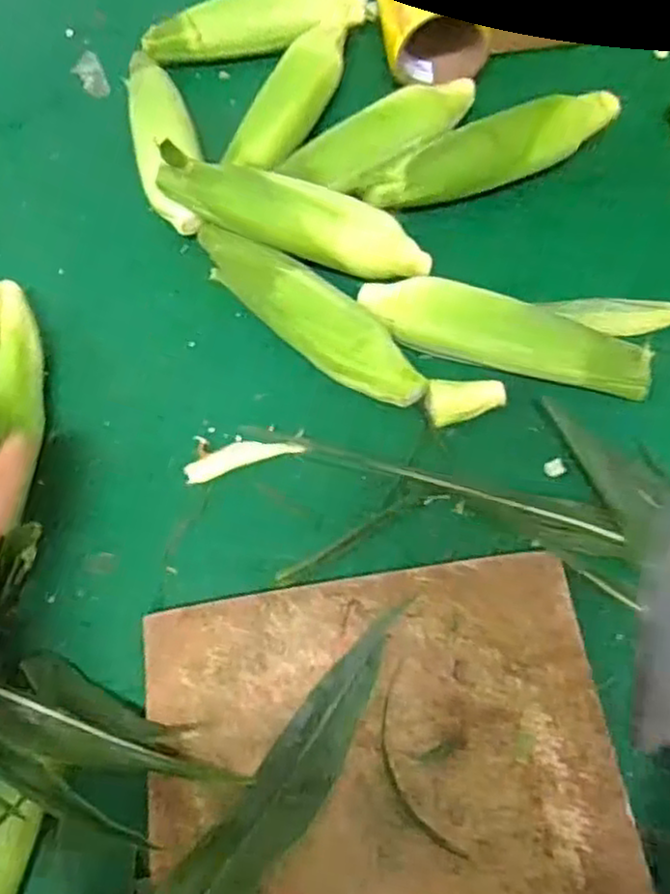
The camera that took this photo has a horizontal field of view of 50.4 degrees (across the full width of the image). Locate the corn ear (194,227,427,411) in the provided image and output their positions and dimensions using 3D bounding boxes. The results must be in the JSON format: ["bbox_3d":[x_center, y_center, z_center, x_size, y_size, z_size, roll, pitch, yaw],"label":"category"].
[{"bbox_3d":[-0.026,-0.111,0.580,0.052,0.055,0.232,-42,73,-15],"label":"corn ear"}]

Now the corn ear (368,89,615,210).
[{"bbox_3d":[0.137,-0.256,0.624,0.217,0.057,0.049,-18,68,-7],"label":"corn ear"}]

